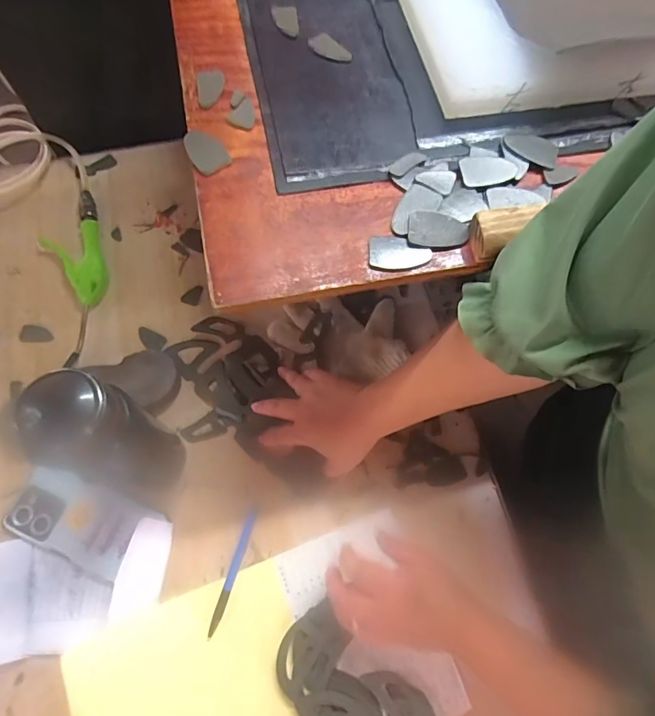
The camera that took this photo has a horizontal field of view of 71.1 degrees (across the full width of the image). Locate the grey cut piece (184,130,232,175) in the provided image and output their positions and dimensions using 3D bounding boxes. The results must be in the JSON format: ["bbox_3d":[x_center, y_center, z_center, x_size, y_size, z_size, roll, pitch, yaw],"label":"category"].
[{"bbox_3d":[-0.099,-0.169,0.372,0.028,0.004,0.044,-34,74,-13],"label":"grey cut piece"}]

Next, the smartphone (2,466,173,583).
[{"bbox_3d":[-0.267,0.175,0.498,0.154,0.013,0.076,21,70,6],"label":"smartphone"}]

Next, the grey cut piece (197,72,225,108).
[{"bbox_3d":[-0.102,-0.237,0.401,0.024,0.004,0.042,-8,70,-4],"label":"grey cut piece"}]

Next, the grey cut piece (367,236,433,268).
[{"bbox_3d":[0.055,-0.080,0.349,0.046,0.006,0.025,2,70,-1],"label":"grey cut piece"}]

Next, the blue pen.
[{"bbox_3d":[-0.100,0.225,0.488,0.010,0.007,0.128,17,70,5],"label":"blue pen"}]

